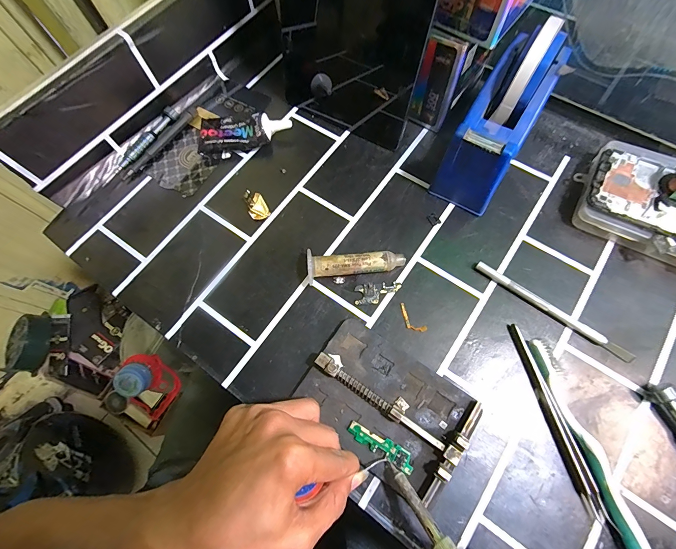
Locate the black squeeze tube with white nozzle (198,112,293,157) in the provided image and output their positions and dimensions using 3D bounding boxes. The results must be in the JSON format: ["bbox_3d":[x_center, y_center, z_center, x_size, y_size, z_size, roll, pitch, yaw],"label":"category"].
[{"bbox_3d":[-0.102,-0.157,0.359,0.099,0.028,0.040,-13,69,-2],"label":"black squeeze tube with white nozzle"}]

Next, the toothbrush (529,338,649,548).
[{"bbox_3d":[0.186,0.138,0.240,0.015,0.013,0.184,-15,69,-3],"label":"toothbrush"}]

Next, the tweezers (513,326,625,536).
[{"bbox_3d":[0.167,0.110,0.254,0.011,0.009,0.144,-16,70,-3],"label":"tweezers"}]

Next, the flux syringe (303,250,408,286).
[{"bbox_3d":[0.015,-0.010,0.302,0.087,0.021,0.024,-10,69,-1],"label":"flux syringe"}]

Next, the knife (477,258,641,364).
[{"bbox_3d":[0.184,0.030,0.286,0.139,0.009,0.010,33,74,14],"label":"knife"}]

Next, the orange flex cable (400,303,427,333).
[{"bbox_3d":[0.063,0.039,0.290,0.013,0.004,0.031,-38,72,-11],"label":"orange flex cable"}]

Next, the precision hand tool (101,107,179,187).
[{"bbox_3d":[-0.213,-0.141,0.357,0.014,0.008,0.112,28,73,12],"label":"precision hand tool"}]

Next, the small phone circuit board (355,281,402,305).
[{"bbox_3d":[0.036,0.016,0.300,0.041,0.004,0.019,-3,69,1],"label":"small phone circuit board"}]

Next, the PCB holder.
[{"bbox_3d":[0.036,0.101,0.257,0.124,0.018,0.085,34,74,14],"label":"PCB holder"}]

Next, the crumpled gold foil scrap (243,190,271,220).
[{"bbox_3d":[-0.083,-0.071,0.333,0.018,0.005,0.033,-28,85,-13],"label":"crumpled gold foil scrap"}]

